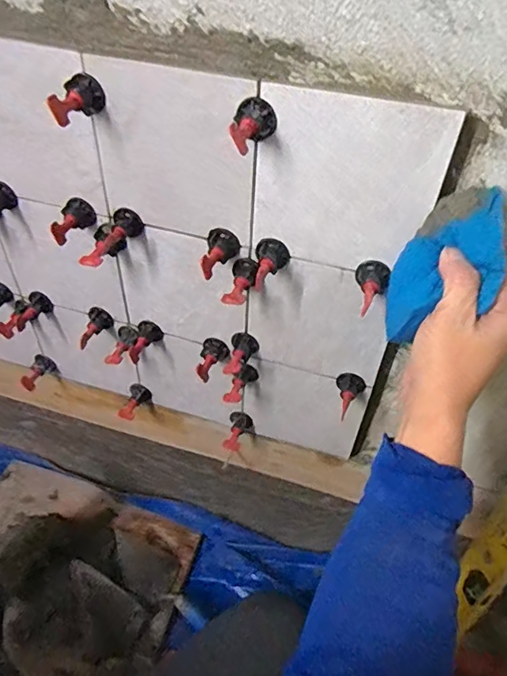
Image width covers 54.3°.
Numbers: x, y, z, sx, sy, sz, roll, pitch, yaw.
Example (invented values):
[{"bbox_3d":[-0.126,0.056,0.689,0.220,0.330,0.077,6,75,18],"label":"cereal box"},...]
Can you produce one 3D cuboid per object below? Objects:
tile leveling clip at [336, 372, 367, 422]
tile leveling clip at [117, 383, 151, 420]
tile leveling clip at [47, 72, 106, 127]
[{"bbox_3d":[0.106,0.063,0.538,0.031,0.028,0.044,9,46,5],"label":"tile leveling clip"},{"bbox_3d":[-0.165,0.090,0.685,0.028,0.029,0.043,16,47,12],"label":"tile leveling clip"},{"bbox_3d":[-0.141,-0.190,0.398,0.026,0.027,0.049,9,46,5],"label":"tile leveling clip"}]

